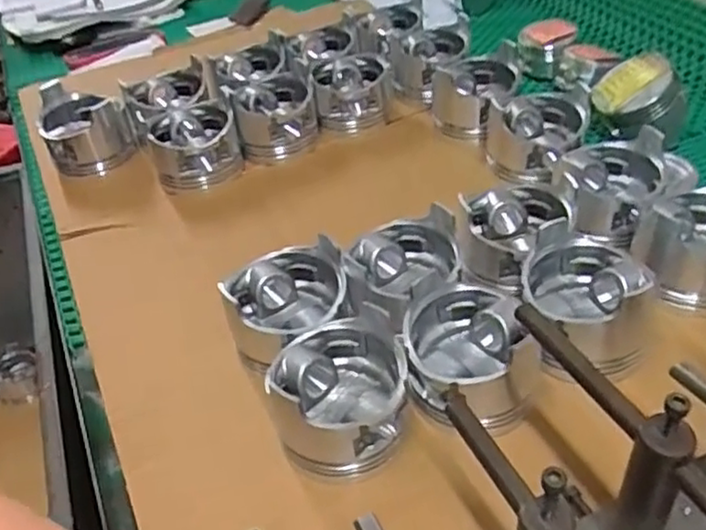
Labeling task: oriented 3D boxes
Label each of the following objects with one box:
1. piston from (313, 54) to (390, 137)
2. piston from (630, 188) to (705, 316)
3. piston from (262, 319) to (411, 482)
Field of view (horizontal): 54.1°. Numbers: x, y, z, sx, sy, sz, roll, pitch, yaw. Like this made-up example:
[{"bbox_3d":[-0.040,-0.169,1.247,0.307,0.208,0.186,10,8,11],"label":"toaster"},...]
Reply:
[{"bbox_3d":[-0.005,-0.203,0.798,0.086,0.053,0.097,-8,42,-3],"label":"piston"},{"bbox_3d":[0.253,-0.022,0.510,0.085,0.071,0.088,19,47,25],"label":"piston"},{"bbox_3d":[-0.009,0.083,0.455,0.089,0.054,0.095,-3,42,3],"label":"piston"}]

